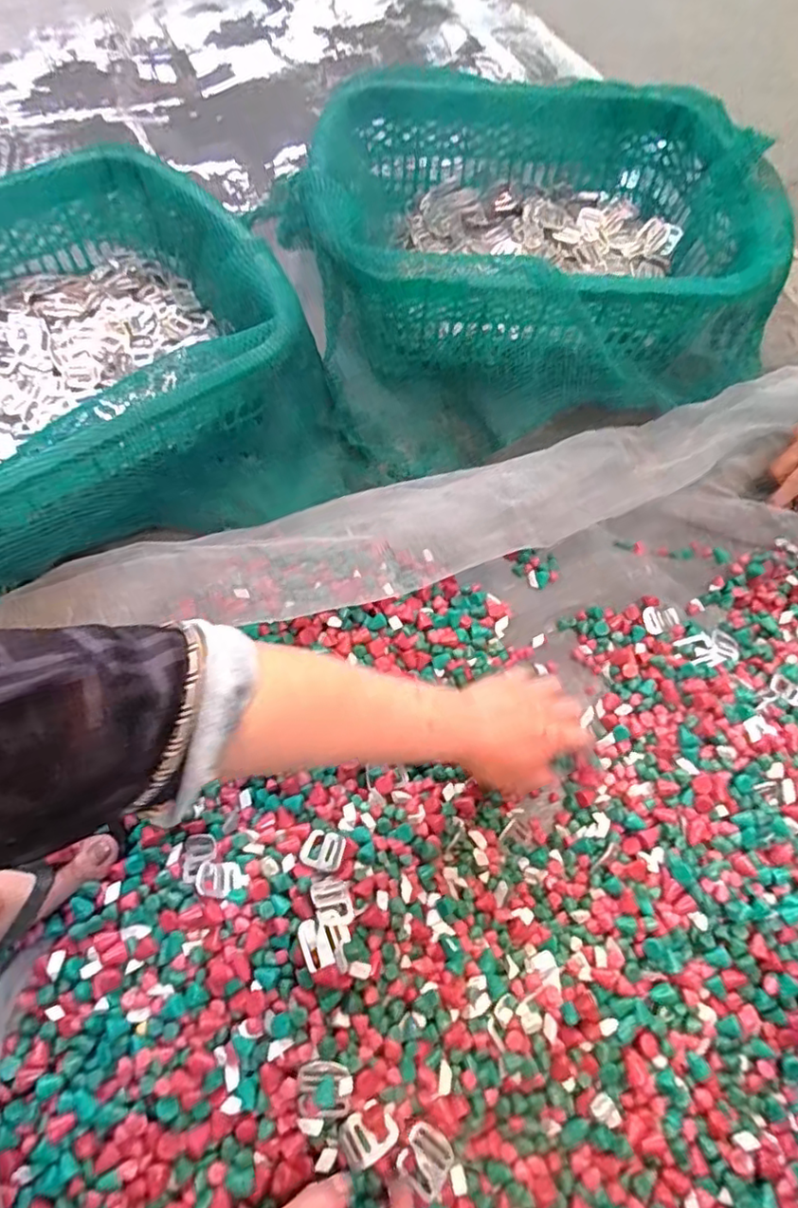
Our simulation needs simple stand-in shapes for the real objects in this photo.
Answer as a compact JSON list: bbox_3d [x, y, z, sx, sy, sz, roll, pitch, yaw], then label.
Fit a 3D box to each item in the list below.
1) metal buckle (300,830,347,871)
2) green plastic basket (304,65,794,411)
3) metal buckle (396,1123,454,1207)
[{"bbox_3d":[-0.055,0.178,0.445,0.030,0.007,0.025,13,65,4],"label":"metal buckle"},{"bbox_3d":[0.142,-0.393,0.691,0.495,0.174,0.377,5,62,1],"label":"green plastic basket"},{"bbox_3d":[0.017,0.351,0.387,0.032,0.009,0.033,38,53,10],"label":"metal buckle"}]

